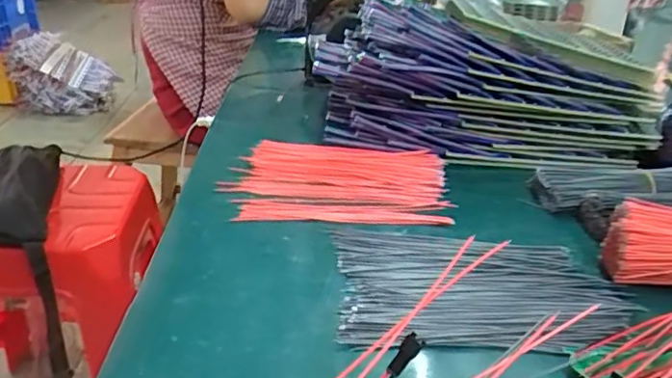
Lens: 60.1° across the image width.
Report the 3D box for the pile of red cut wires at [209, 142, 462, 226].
[{"bbox_3d":[0.002,-0.008,0.535,0.196,0.013,0.139,2,28,-3],"label":"pile of red cut wires"}]

